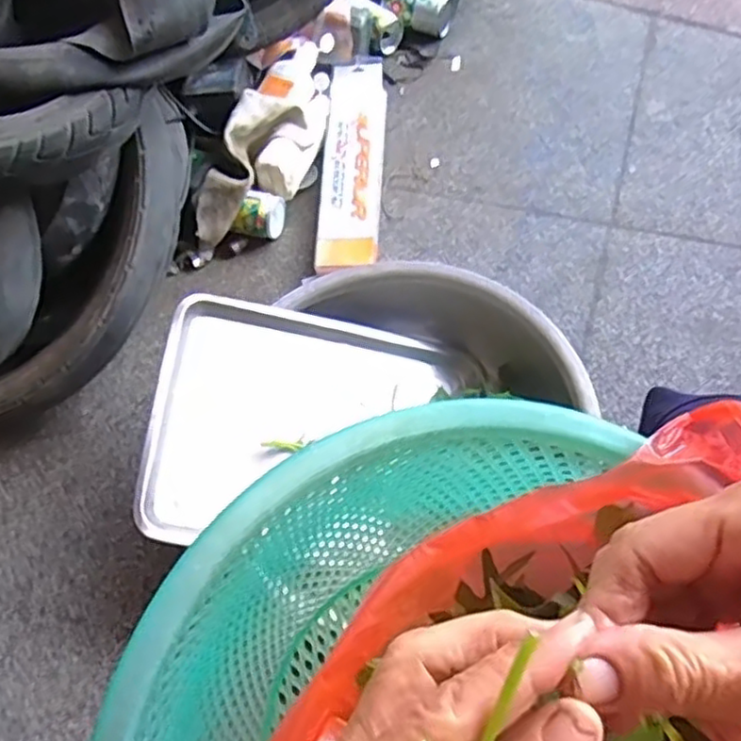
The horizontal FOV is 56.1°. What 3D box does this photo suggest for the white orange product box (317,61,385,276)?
[{"bbox_3d":[-0.028,-0.314,1.049,0.091,0.038,0.380,1,65,3],"label":"white orange product box"}]

